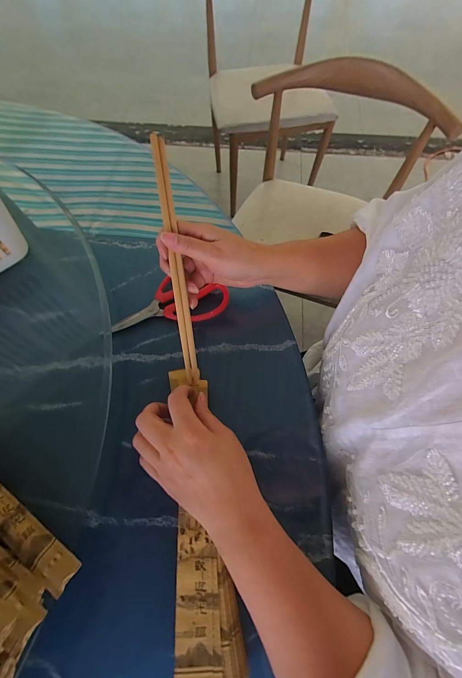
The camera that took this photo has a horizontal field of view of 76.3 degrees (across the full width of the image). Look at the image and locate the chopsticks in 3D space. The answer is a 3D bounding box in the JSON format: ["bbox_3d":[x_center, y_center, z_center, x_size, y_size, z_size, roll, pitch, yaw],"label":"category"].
[{"bbox_3d":[-0.059,-0.078,0.317,0.015,0.013,0.253,-8,98,-3],"label":"chopsticks"}]

